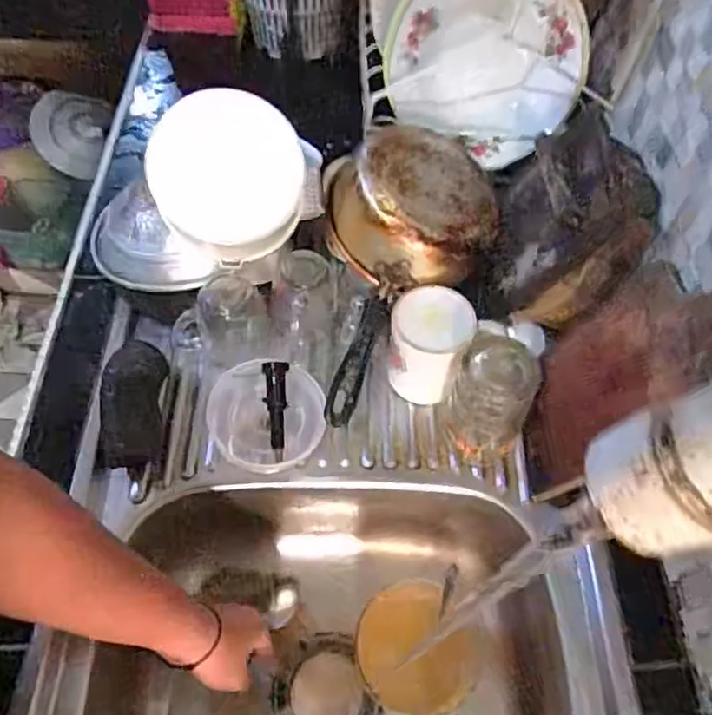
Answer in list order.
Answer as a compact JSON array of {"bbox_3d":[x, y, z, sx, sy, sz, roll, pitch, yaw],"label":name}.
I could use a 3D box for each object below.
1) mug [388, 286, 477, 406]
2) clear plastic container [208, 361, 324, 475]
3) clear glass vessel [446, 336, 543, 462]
[{"bbox_3d":[0.072,-0.011,0.624,0.074,0.105,0.075,1,59,-2],"label":"mug"},{"bbox_3d":[-0.092,0.057,0.616,0.115,0.051,0.101,10,59,3],"label":"clear plastic container"},{"bbox_3d":[0.124,0.045,0.584,0.073,0.133,0.066,16,60,7],"label":"clear glass vessel"}]

